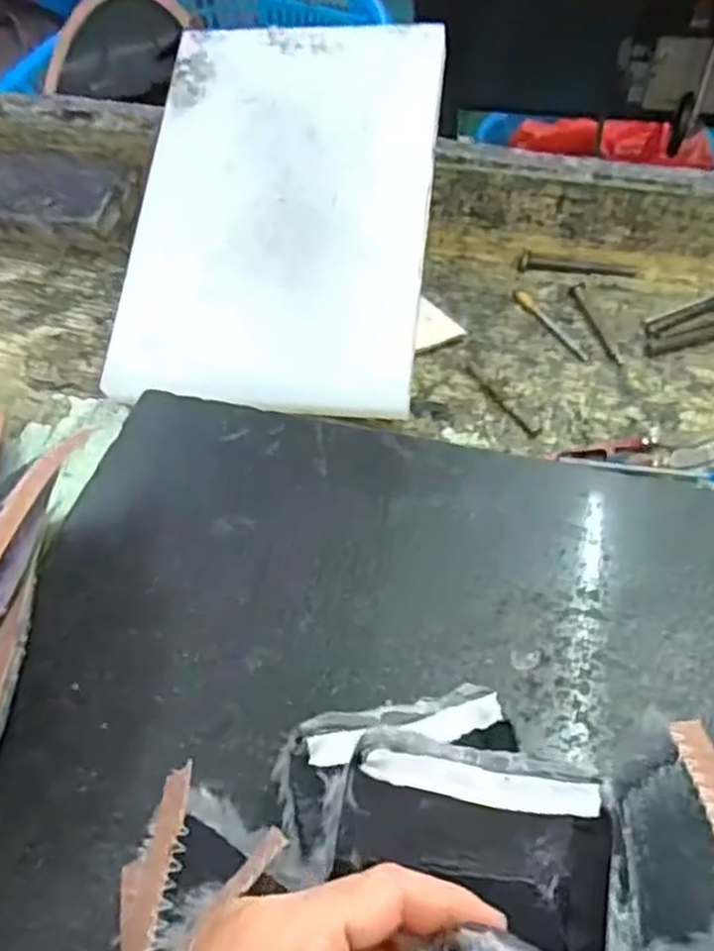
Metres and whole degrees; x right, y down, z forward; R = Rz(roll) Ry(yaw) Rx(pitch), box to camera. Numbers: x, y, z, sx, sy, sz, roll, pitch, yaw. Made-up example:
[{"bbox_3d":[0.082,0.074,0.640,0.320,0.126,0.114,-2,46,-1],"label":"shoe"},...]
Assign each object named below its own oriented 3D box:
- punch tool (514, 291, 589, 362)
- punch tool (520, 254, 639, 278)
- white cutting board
[{"bbox_3d":[0.135,-0.106,0.533,0.010,0.004,0.081,-23,54,-15],"label":"punch tool"},{"bbox_3d":[0.165,-0.156,0.570,0.084,0.011,0.010,8,53,10],"label":"punch tool"},{"bbox_3d":[-0.049,-0.186,0.519,0.194,0.016,0.289,6,77,4],"label":"white cutting board"}]

